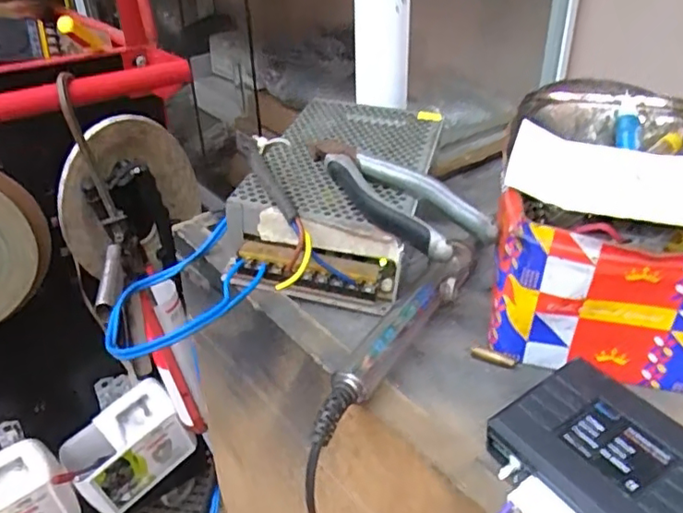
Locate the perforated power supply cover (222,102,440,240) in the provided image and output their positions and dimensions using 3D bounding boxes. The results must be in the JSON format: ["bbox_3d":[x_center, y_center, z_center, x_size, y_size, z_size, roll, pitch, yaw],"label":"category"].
[{"bbox_3d":[0.005,-0.061,0.433,0.115,0.046,0.195,7,35,13],"label":"perforated power supply cover"}]

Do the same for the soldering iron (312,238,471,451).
[{"bbox_3d":[0.034,0.038,0.326,0.020,0.017,0.170,19,39,27],"label":"soldering iron"}]

